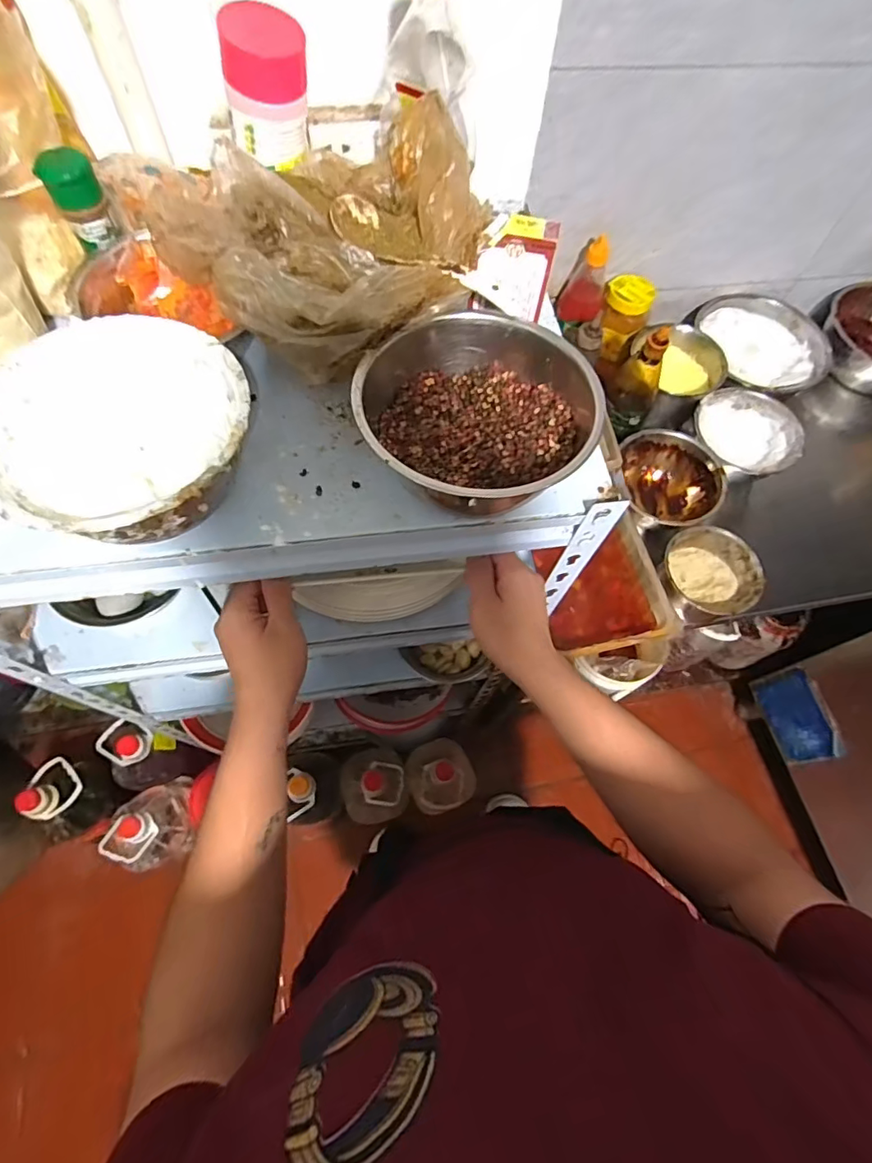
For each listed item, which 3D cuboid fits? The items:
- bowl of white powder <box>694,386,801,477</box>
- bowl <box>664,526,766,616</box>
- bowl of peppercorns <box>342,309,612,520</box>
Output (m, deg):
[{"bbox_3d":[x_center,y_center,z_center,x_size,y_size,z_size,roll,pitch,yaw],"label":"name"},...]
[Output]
[{"bbox_3d":[0.508,-0.233,0.886,0.154,0.103,0.162,1,65,-3],"label":"bowl of white powder"},{"bbox_3d":[0.398,-0.006,0.768,0.129,0.073,0.129,1,65,-3],"label":"bowl"},{"bbox_3d":[0.028,-0.111,0.387,0.163,0.077,0.143,-13,66,-9],"label":"bowl of peppercorns"}]

